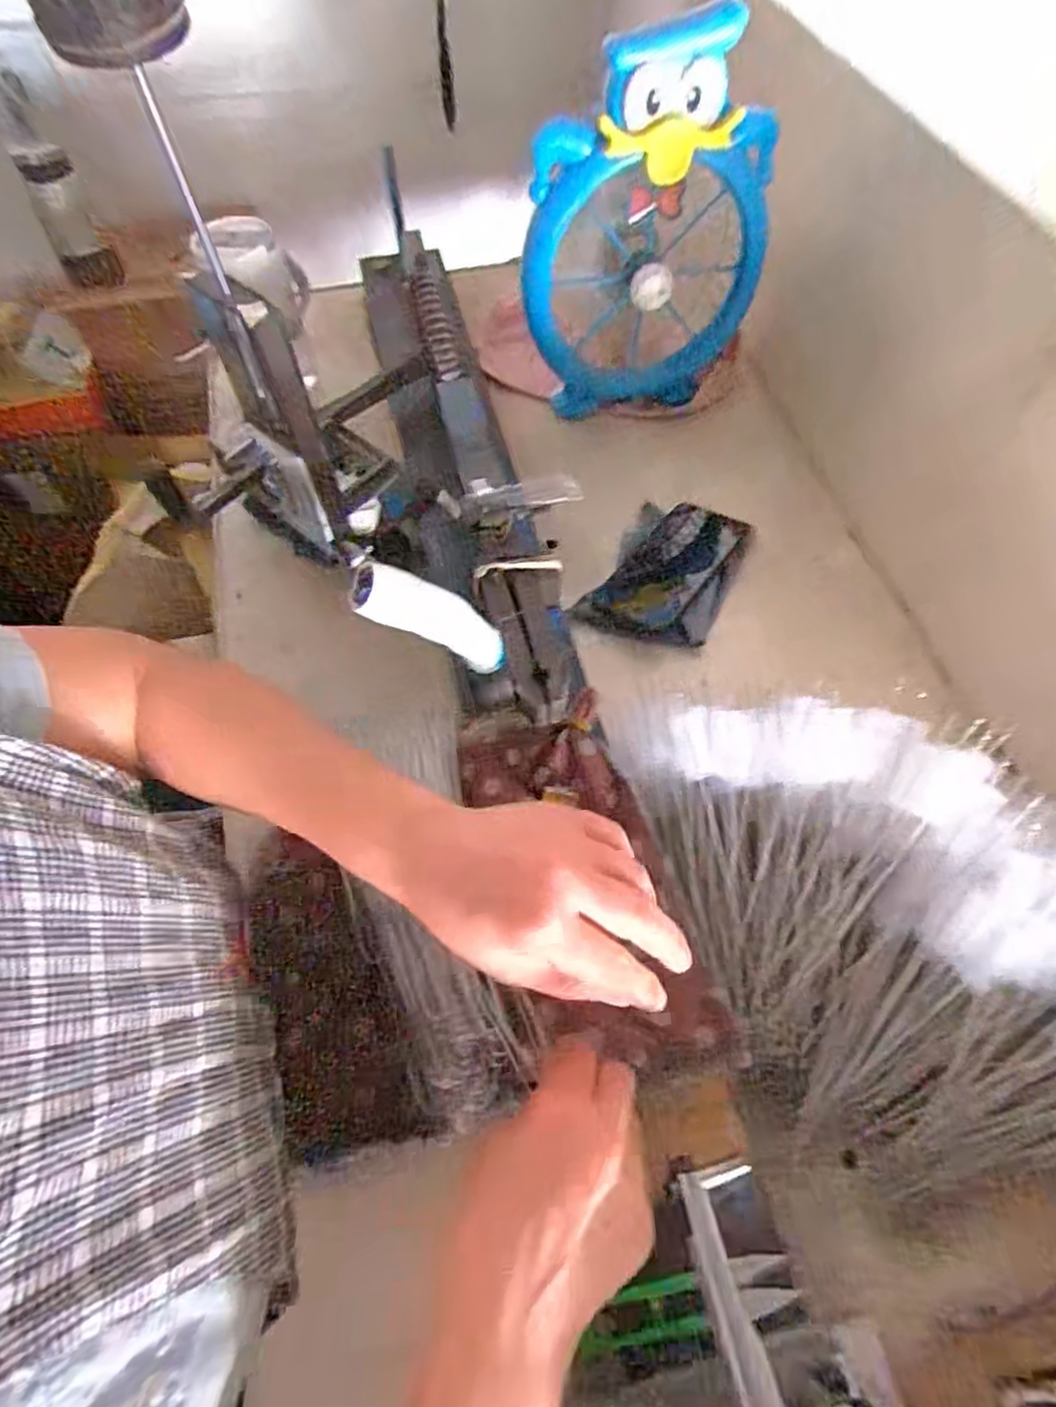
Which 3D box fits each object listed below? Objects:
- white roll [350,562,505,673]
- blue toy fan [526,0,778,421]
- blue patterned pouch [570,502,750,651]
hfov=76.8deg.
[{"bbox_3d":[-0.045,-0.041,0.338,0.023,0.099,0.021,-17,62,35],"label":"white roll"},{"bbox_3d":[0.112,-0.426,0.626,0.226,0.300,0.070,1,62,-1],"label":"blue toy fan"},{"bbox_3d":[0.130,-0.123,0.621,0.115,0.032,0.154,25,64,12],"label":"blue patterned pouch"}]

